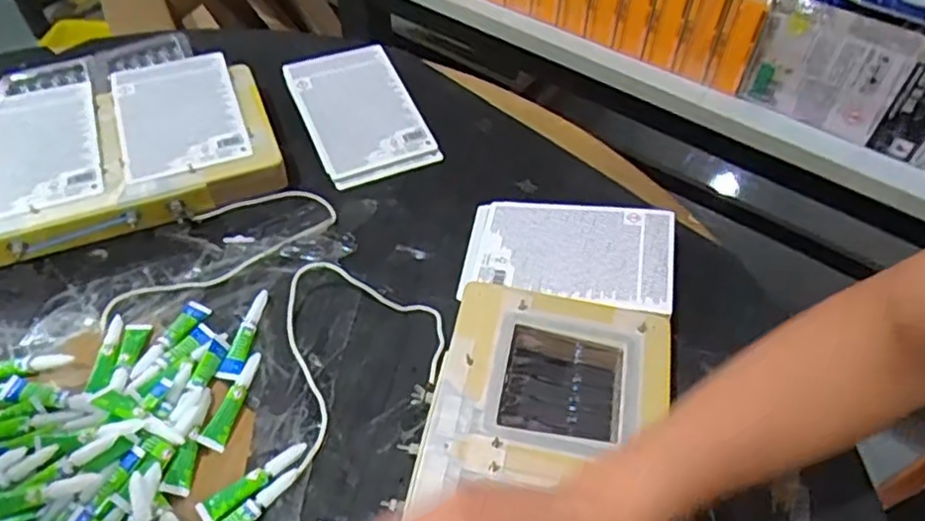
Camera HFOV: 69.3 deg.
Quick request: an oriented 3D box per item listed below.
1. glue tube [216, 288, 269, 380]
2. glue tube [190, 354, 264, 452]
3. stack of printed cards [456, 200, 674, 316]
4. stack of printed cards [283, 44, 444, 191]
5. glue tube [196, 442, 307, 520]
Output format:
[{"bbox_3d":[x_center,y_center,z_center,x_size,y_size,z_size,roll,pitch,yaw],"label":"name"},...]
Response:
[{"bbox_3d":[-0.177,0.059,0.551,0.017,0.013,0.083,12,53,6],"label":"glue tube"},{"bbox_3d":[-0.174,0.105,0.512,0.021,0.013,0.081,17,53,10],"label":"glue tube"},{"bbox_3d":[0.093,-0.007,0.597,0.181,0.015,0.112,6,50,15],"label":"stack of printed cards"},{"bbox_3d":[-0.111,-0.162,0.718,0.116,0.013,0.178,-20,64,-16],"label":"stack of printed cards"},{"bbox_3d":[-0.146,0.156,0.473,0.080,0.013,0.020,-31,60,-24],"label":"glue tube"}]

